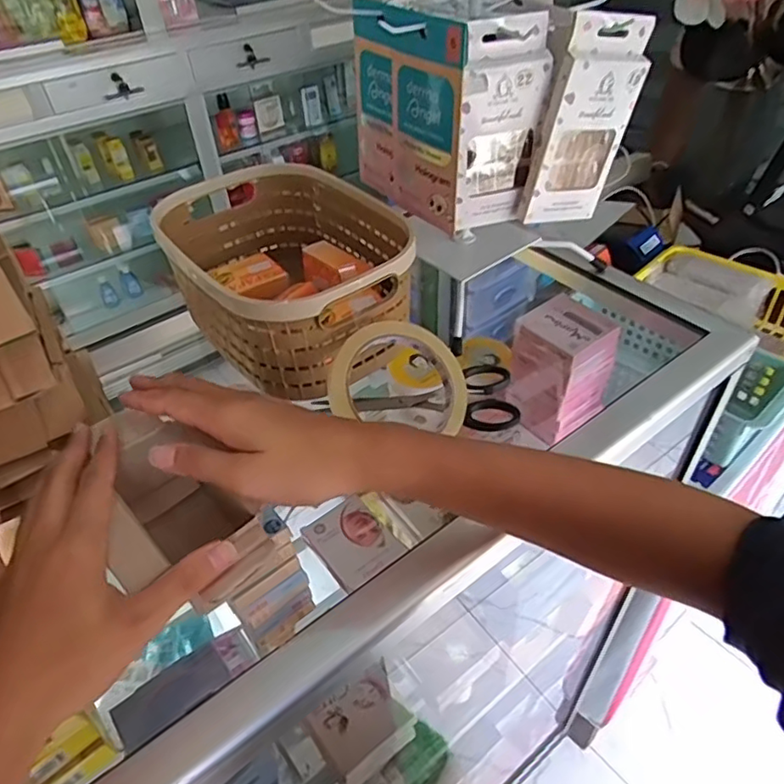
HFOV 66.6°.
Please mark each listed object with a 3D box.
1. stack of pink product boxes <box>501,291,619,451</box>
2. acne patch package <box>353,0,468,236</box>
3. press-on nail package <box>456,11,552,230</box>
[{"bbox_3d":[0.178,-0.026,0.636,0.074,0.130,0.081,-31,50,-27],"label":"stack of pink product boxes"},{"bbox_3d":[0.009,-0.214,0.458,0.018,0.136,0.133,-22,46,-20],"label":"acne patch package"},{"bbox_3d":[0.073,-0.189,0.435,0.063,0.140,0.024,-15,45,-16],"label":"press-on nail package"}]

